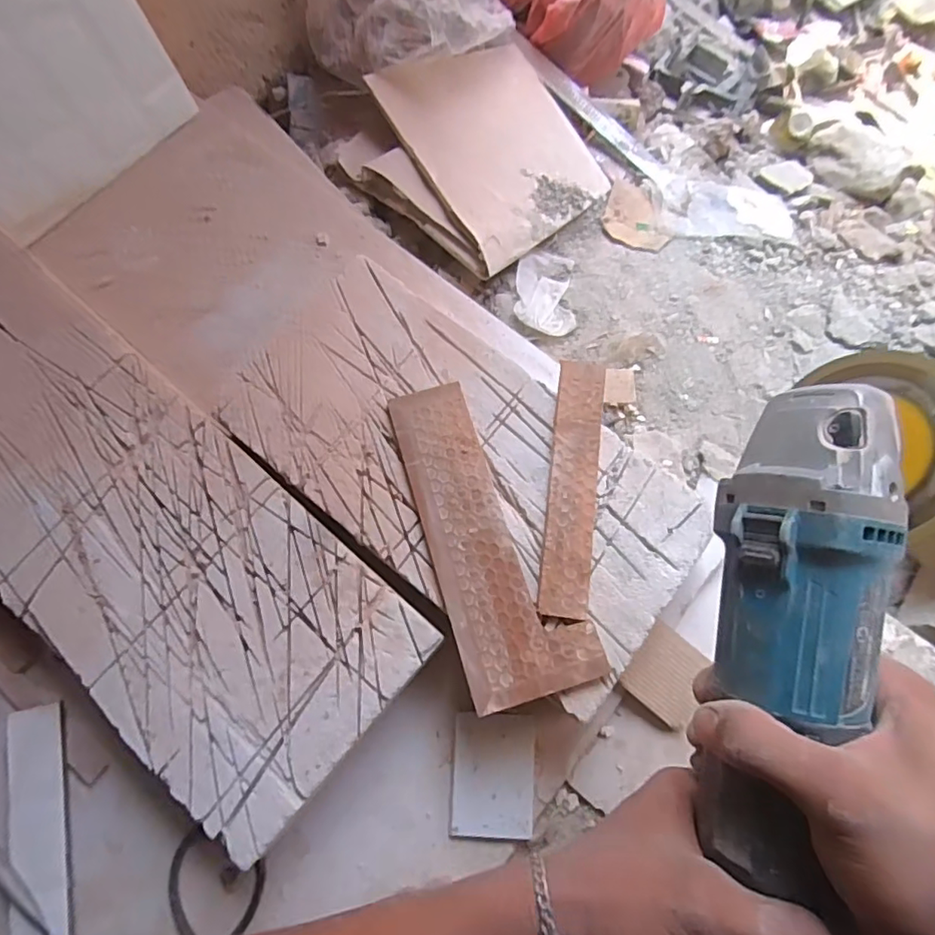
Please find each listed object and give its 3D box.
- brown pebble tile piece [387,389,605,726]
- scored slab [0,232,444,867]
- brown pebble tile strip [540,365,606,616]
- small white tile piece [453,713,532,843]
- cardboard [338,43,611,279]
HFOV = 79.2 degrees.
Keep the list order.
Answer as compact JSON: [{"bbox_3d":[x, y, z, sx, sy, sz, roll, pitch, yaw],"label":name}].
[{"bbox_3d":[0.014,0.048,0.431,0.092,0.011,0.246,-17,73,-7],"label":"brown pebble tile piece"},{"bbox_3d":[-0.294,0.013,0.445,0.565,0.016,0.192,40,74,11],"label":"scored slab"},{"bbox_3d":[0.084,0.010,0.443,0.038,0.011,0.207,7,72,0],"label":"brown pebble tile strip"},{"bbox_3d":[0.021,0.243,0.448,0.063,0.005,0.087,4,71,-1],"label":"small white tile piece"},{"bbox_3d":[0.025,-0.434,0.787,0.292,0.064,0.335,46,64,-4],"label":"cardboard"}]

